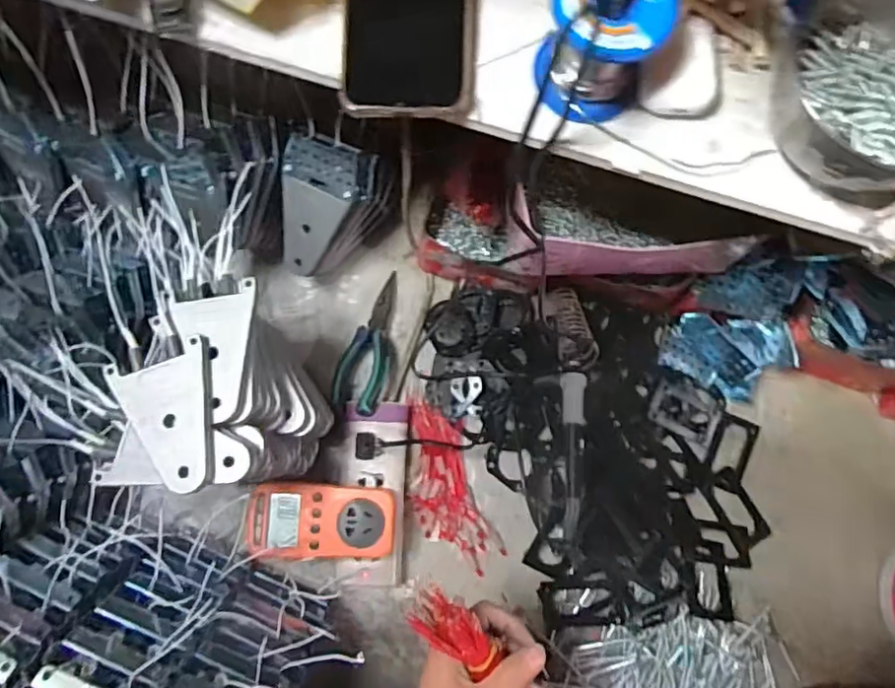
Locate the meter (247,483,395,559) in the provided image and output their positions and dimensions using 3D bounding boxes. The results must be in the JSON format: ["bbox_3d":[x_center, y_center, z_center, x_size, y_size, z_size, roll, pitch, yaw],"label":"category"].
[{"bbox_3d":[-0.112,0.159,0.537,0.125,0.029,0.062,3,78,0],"label":"meter"}]

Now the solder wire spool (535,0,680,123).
[{"bbox_3d":[0.083,-0.164,0.328,0.060,0.067,0.062,0,78,-1],"label":"solder wire spool"}]

